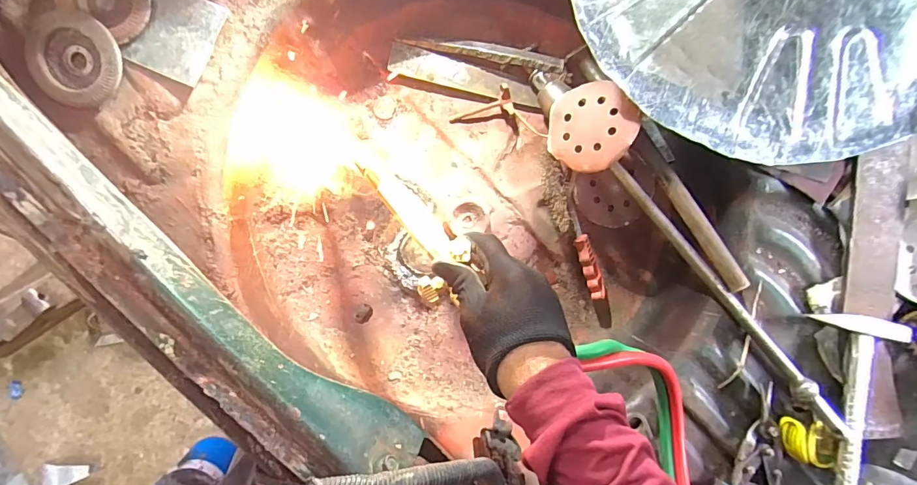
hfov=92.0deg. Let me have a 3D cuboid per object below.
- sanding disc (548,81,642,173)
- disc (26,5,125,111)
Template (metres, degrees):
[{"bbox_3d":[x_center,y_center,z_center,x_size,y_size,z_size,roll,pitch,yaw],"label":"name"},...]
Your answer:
[{"bbox_3d":[0.165,-0.146,0.557,0.106,0.010,0.117,-43,60,27],"label":"sanding disc"},{"bbox_3d":[-0.370,-0.176,0.428,0.083,0.019,0.085,0,96,-4],"label":"disc"}]

